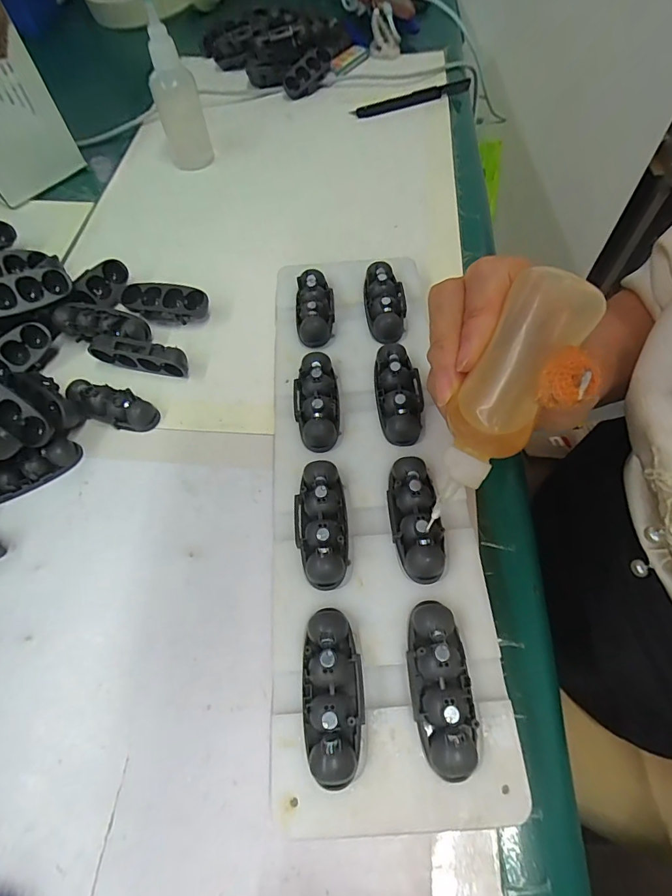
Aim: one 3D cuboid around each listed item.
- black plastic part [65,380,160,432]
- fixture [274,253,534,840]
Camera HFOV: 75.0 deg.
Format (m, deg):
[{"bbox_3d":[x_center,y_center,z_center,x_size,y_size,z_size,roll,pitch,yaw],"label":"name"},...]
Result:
[{"bbox_3d":[-0.142,-0.028,0.277,0.060,0.016,0.025,19,64,13],"label":"black plastic part"},{"bbox_3d":[0.019,0.007,0.242,0.106,0.036,0.316,-4,61,0],"label":"fixture"}]

